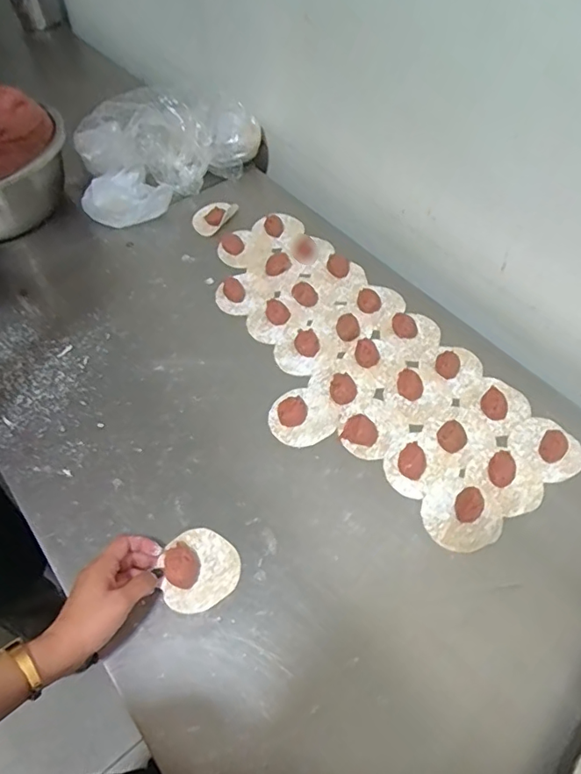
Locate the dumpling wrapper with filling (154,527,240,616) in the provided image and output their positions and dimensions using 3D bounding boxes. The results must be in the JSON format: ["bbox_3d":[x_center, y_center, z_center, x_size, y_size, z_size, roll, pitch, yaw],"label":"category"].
[{"bbox_3d":[-0.097,0.188,0.542,0.079,0.025,0.082,-1,56,1],"label":"dumpling wrapper with filling"}]

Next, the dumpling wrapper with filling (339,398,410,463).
[{"bbox_3d":[0.103,0.048,0.642,0.084,0.020,0.068,-40,64,-22],"label":"dumpling wrapper with filling"}]

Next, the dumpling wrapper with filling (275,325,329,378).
[{"bbox_3d":[0.015,-0.051,0.716,0.076,0.012,0.072,-1,56,1],"label":"dumpling wrapper with filling"}]

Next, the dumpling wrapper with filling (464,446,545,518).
[{"bbox_3d":[0.248,0.106,0.600,0.065,0.017,0.082,-35,62,-20],"label":"dumpling wrapper with filling"}]

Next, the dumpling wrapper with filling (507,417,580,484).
[{"bbox_3d":[0.308,0.069,0.622,0.074,0.017,0.080,-33,62,-19],"label":"dumpling wrapper with filling"}]

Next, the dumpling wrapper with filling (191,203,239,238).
[{"bbox_3d":[-0.133,-0.287,0.877,0.055,0.023,0.076,34,63,21],"label":"dumpling wrapper with filling"}]

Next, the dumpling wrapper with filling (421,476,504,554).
[{"bbox_3d":[0.187,0.138,0.575,0.079,0.020,0.082,-1,56,1],"label":"dumpling wrapper with filling"}]

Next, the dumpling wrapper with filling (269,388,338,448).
[{"bbox_3d":[0.015,0.034,0.653,0.084,0.020,0.078,-1,56,1],"label":"dumpling wrapper with filling"}]

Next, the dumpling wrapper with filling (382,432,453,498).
[{"bbox_3d":[0.148,0.086,0.612,0.079,0.019,0.069,-33,62,-19],"label":"dumpling wrapper with filling"}]

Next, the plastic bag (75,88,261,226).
[{"bbox_3d":[-0.211,-0.402,0.894,0.320,0.141,0.152,-37,63,-21],"label":"plastic bag"}]

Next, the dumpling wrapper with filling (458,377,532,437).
[{"bbox_3d":[0.264,0.019,0.662,0.071,0.016,0.073,-36,63,-21],"label":"dumpling wrapper with filling"}]

